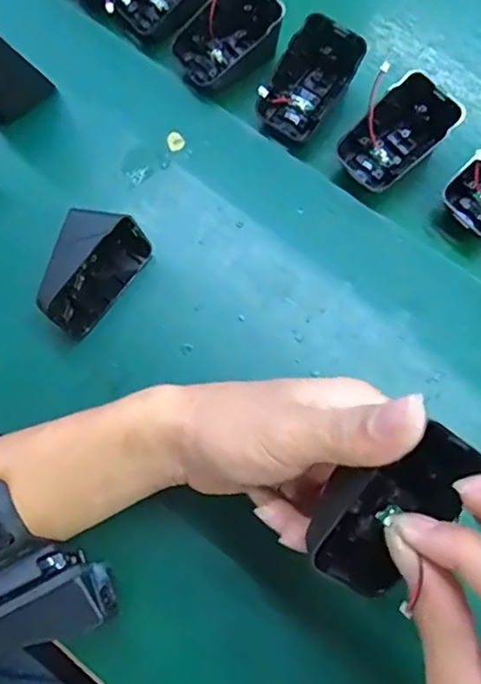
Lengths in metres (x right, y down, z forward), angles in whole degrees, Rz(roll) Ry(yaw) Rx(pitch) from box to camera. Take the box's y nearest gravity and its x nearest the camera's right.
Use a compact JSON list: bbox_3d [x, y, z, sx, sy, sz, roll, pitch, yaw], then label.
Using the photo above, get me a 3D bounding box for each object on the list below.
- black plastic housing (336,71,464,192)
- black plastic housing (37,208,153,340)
[{"bbox_3d":[0.096,-0.125,0.347,0.061,0.035,0.042,-37,78,-10],"label":"black plastic housing"},{"bbox_3d":[-0.087,-0.043,0.322,0.040,0.032,0.069,34,76,8],"label":"black plastic housing"}]

